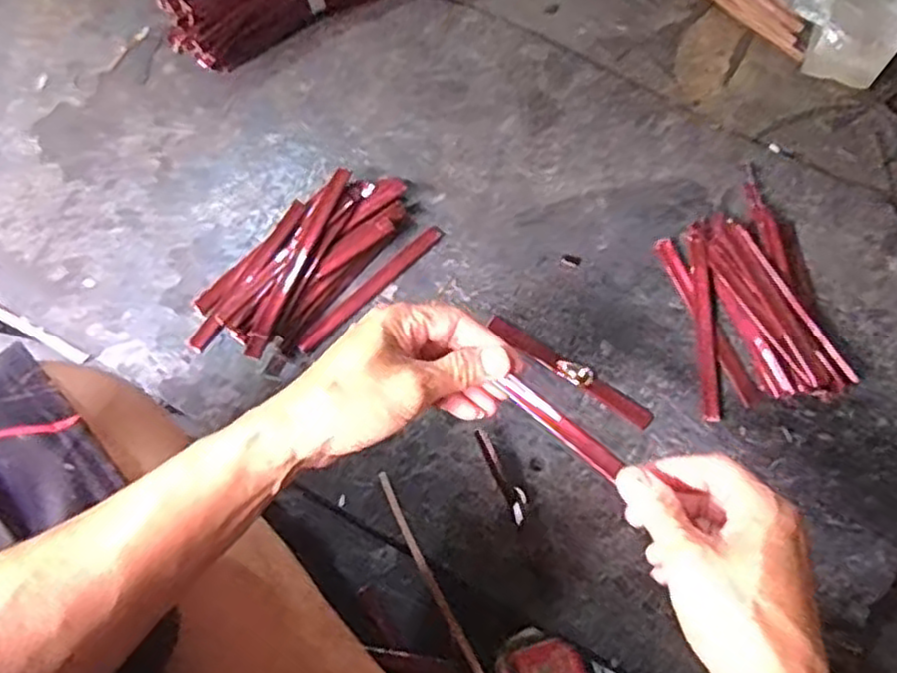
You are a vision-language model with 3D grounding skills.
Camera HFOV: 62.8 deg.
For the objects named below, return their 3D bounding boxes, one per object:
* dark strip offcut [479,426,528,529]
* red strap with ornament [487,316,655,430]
[{"bbox_3d":[0.041,0.104,0.540,0.015,0.009,0.076,-27,90,-5],"label":"dark strip offcut"},{"bbox_3d":[0.095,0.027,0.573,0.143,0.004,0.016,33,77,6],"label":"red strap with ornament"}]

